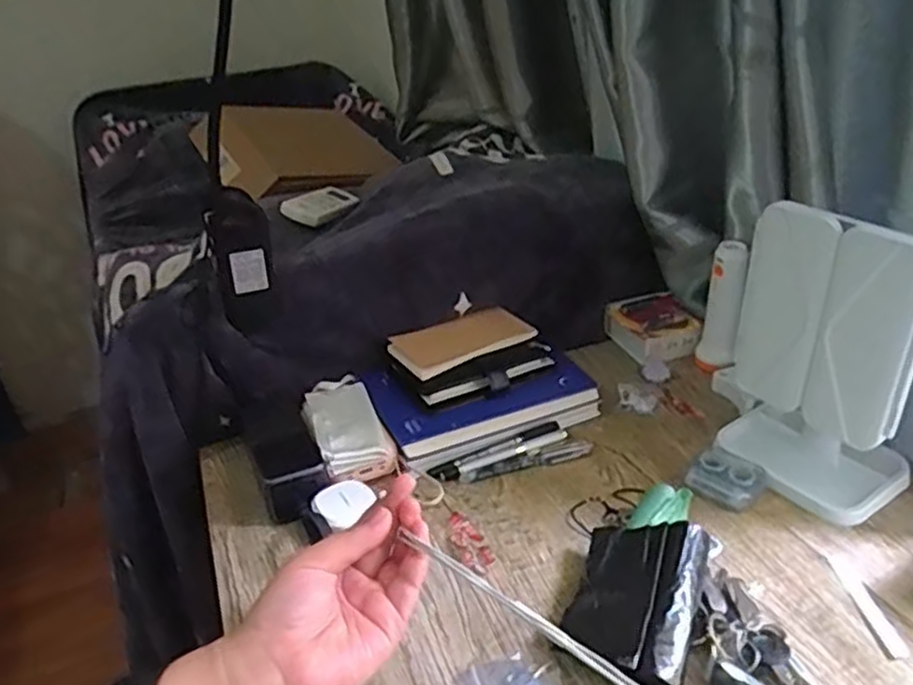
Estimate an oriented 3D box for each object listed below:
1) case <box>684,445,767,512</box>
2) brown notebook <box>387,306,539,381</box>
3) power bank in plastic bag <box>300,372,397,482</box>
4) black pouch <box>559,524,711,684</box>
[{"bbox_3d":[0.233,0.117,0.633,0.056,0.017,0.049,23,40,38],"label":"case"},{"bbox_3d":[0.004,-0.006,0.737,0.138,0.009,0.068,-21,44,-25],"label":"brown notebook"},{"bbox_3d":[-0.103,0.081,0.682,0.064,0.032,0.123,-15,32,-18],"label":"power bank in plastic bag"},{"bbox_3d":[0.125,0.181,0.514,0.082,0.044,0.123,10,33,23],"label":"black pouch"}]

